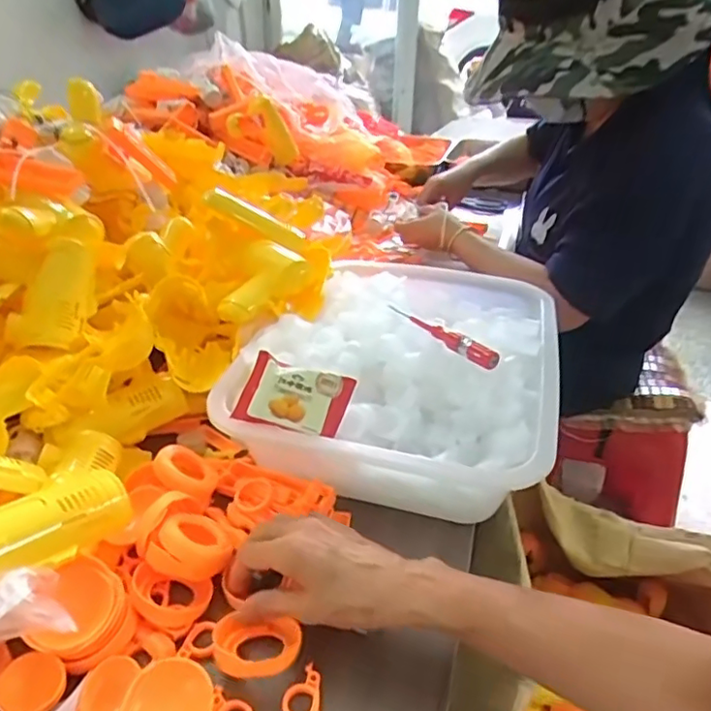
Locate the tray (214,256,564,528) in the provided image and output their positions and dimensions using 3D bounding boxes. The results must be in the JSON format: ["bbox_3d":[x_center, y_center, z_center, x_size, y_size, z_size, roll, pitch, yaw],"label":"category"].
[{"bbox_3d":[0.056,0.002,0.614,0.285,0.089,0.366,9,32,13],"label":"tray"}]

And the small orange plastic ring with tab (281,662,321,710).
[{"bbox_3d":[-0.035,0.218,0.381,0.025,0.005,0.036,-2,32,-5],"label":"small orange plastic ring with tab"}]

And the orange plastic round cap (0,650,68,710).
[{"bbox_3d":[-0.201,0.202,0.365,0.039,0.010,0.034,11,33,15],"label":"orange plastic round cap"}]

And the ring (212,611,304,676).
[{"bbox_3d":[-0.066,0.196,0.400,0.059,0.026,0.047,0,32,-3],"label":"ring"}]

